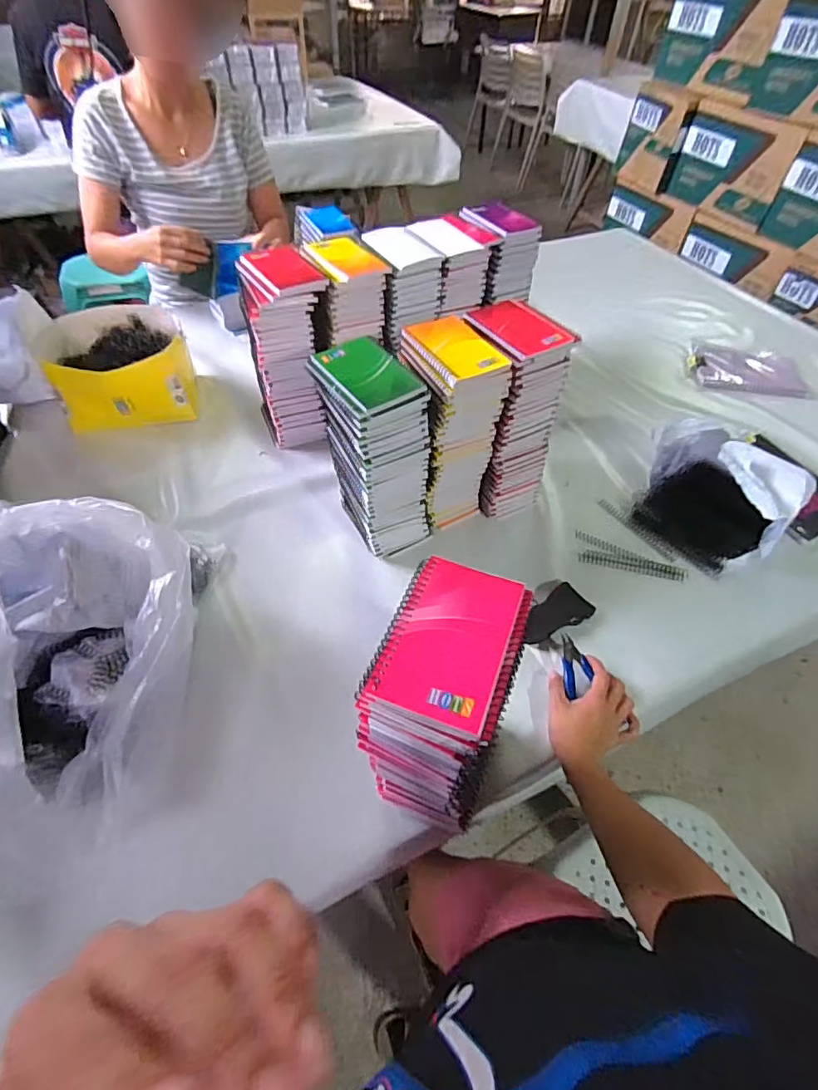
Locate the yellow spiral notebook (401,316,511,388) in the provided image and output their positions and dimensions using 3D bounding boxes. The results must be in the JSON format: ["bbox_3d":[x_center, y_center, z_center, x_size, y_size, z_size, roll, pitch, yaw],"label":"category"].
[{"bbox_3d":[0.053,-0.247,0.631,0.085,0.015,0.131,-22,56,-18],"label":"yellow spiral notebook"}]

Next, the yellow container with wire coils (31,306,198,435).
[{"bbox_3d":[-0.520,-0.323,0.924,0.235,0.121,0.209,-18,55,-15],"label":"yellow container with wire coils"}]

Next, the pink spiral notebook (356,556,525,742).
[{"bbox_3d":[0.028,0.066,0.372,0.087,0.011,0.128,18,52,11],"label":"pink spiral notebook"}]

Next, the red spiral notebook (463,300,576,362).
[{"bbox_3d":[0.137,-0.286,0.667,0.086,0.014,0.131,-28,58,-22],"label":"red spiral notebook"}]

